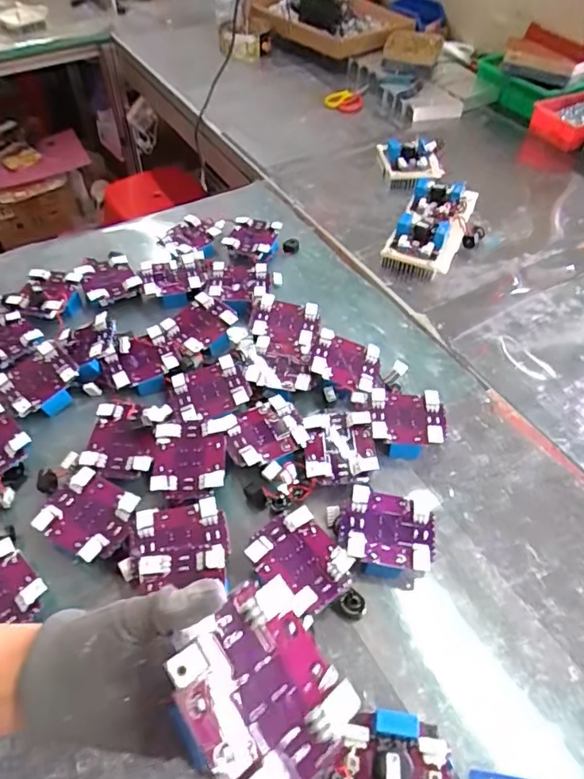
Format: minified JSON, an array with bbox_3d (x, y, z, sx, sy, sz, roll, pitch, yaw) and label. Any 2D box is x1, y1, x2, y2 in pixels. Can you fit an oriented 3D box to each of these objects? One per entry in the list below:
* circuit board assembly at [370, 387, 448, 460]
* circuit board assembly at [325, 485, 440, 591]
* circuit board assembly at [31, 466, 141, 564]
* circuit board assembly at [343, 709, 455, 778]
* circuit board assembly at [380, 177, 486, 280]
[{"bbox_3d":[0.145,0.043,0.664,0.091,0.037,0.088,6,51,5],"label":"circuit board assembly"},{"bbox_3d":[0.101,0.155,0.573,0.111,0.039,0.095,2,51,1],"label":"circuit board assembly"},{"bbox_3d":[-0.221,0.140,0.575,0.092,0.019,0.086,25,55,19],"label":"circuit board assembly"},{"bbox_3d":[0.091,0.321,0.436,0.090,0.040,0.082,2,51,1],"label":"circuit board assembly"},{"bbox_3d":[0.260,-0.285,0.922,0.143,0.063,0.227,20,54,15],"label":"circuit board assembly"}]

